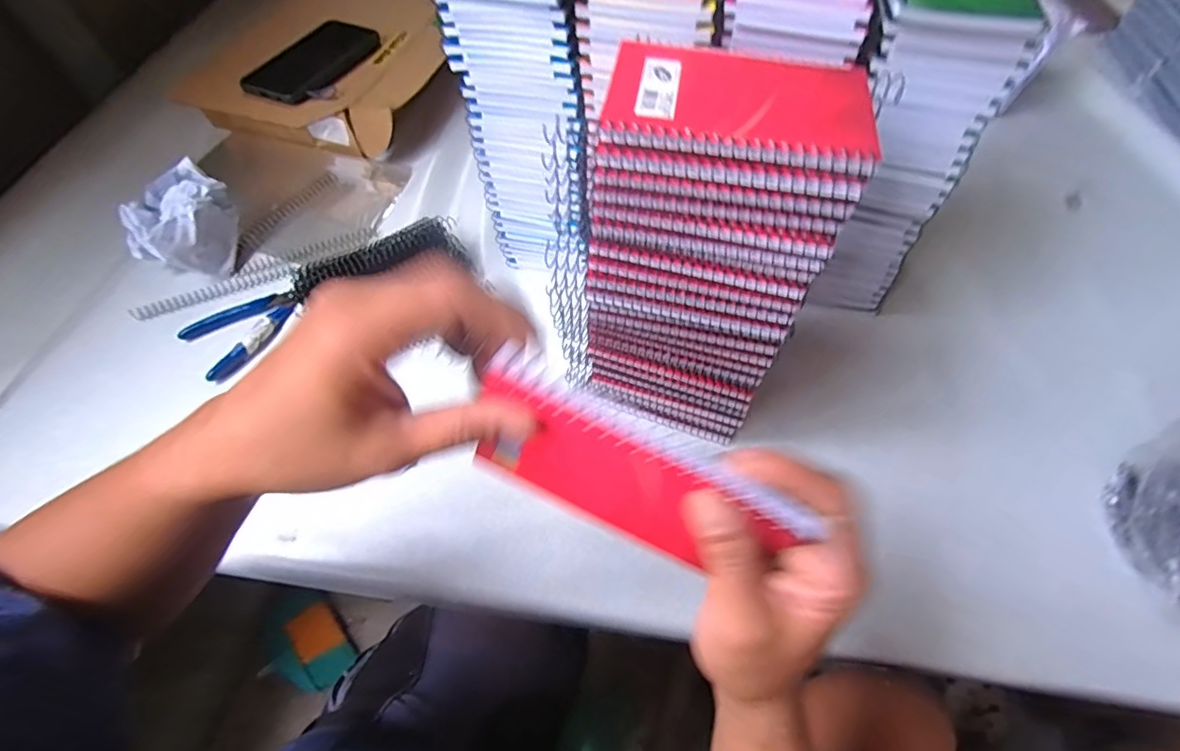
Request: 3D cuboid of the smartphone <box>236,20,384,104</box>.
[{"bbox_3d":[-0.337,-0.388,0.646,0.083,0.011,0.171,23,63,10],"label":"smartphone"}]

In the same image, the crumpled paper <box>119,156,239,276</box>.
[{"bbox_3d":[-0.403,-0.146,0.529,0.099,0.071,0.086,-34,68,-19],"label":"crumpled paper"}]

